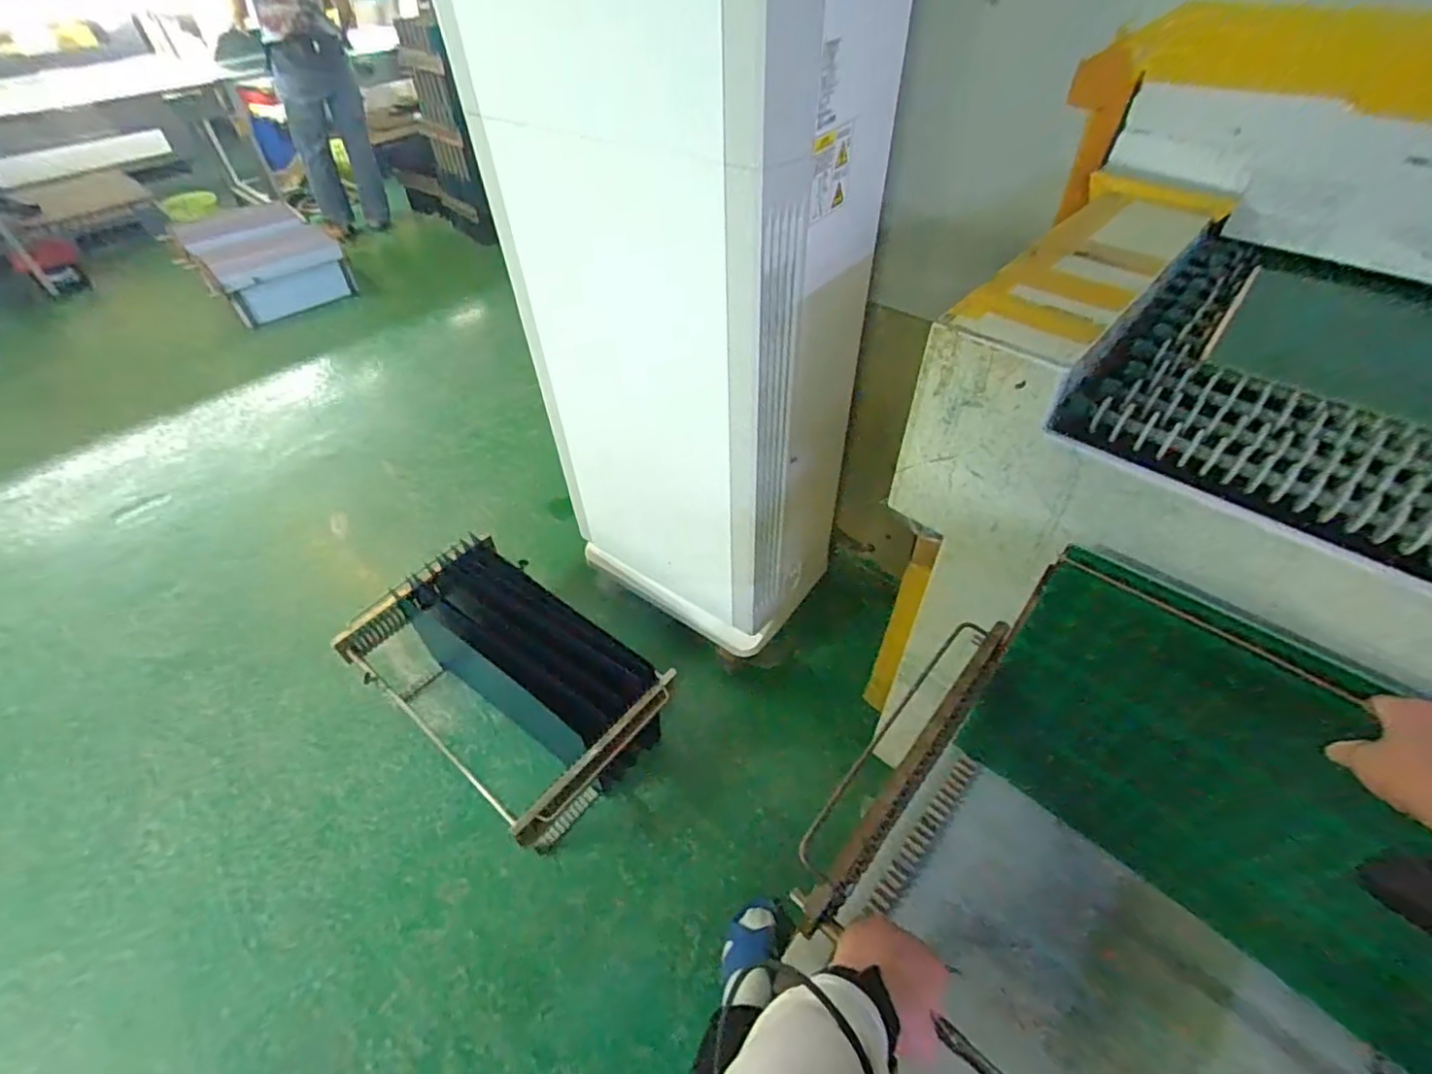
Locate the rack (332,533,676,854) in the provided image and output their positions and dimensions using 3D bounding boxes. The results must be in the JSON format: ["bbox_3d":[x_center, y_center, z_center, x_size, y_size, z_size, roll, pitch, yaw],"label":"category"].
[{"bbox_3d":[-0.495,0.323,1.441,0.738,0.353,0.403,29,52,27],"label":"rack"}]

